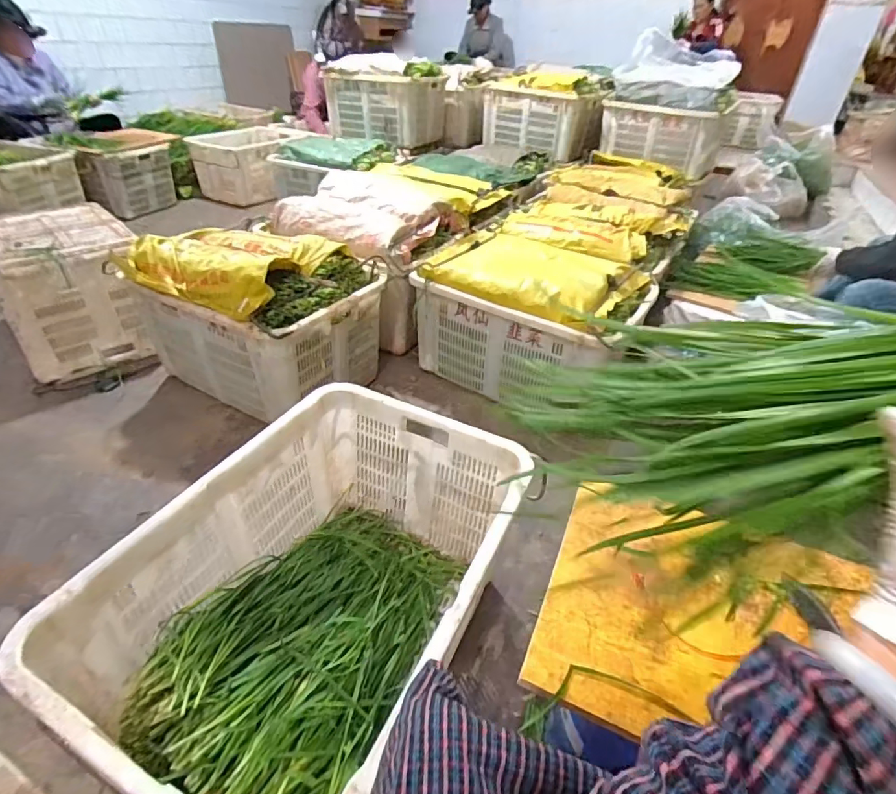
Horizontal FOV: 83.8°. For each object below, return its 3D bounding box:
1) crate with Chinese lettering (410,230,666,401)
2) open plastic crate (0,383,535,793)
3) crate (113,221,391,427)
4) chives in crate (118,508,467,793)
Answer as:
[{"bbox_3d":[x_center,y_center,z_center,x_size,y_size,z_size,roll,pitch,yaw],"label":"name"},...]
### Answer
[{"bbox_3d":[0.290,-0.270,1.626,0.634,0.377,0.514,24,41,25],"label":"crate with Chinese lettering"},{"bbox_3d":[-0.186,0.334,0.832,0.463,0.346,0.670,18,38,17],"label":"open plastic crate"},{"bbox_3d":[-0.550,-0.254,1.498,0.613,0.430,0.471,21,39,21],"label":"crate"},{"bbox_3d":[-0.222,0.400,0.899,0.340,0.208,0.583,18,38,18],"label":"chives in crate"}]

